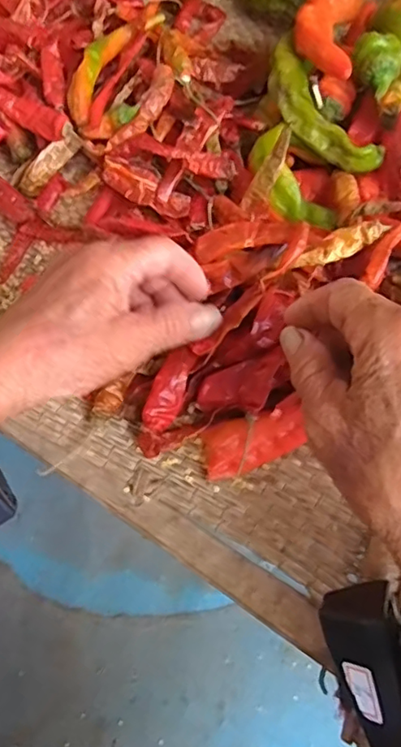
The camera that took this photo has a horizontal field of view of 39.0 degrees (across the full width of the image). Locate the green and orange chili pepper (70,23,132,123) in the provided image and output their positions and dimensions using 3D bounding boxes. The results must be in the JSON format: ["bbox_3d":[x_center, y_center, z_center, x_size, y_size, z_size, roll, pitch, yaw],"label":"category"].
[{"bbox_3d":[-0.075,-0.223,0.414,0.021,0.016,0.098,15,70,6],"label":"green and orange chili pepper"}]

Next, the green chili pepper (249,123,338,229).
[{"bbox_3d":[0.059,-0.124,0.375,0.029,0.021,0.075,-39,97,-14],"label":"green chili pepper"}]

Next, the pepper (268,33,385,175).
[{"bbox_3d":[0.074,-0.174,0.372,0.039,0.025,0.108,-31,72,-11],"label":"pepper"}]

